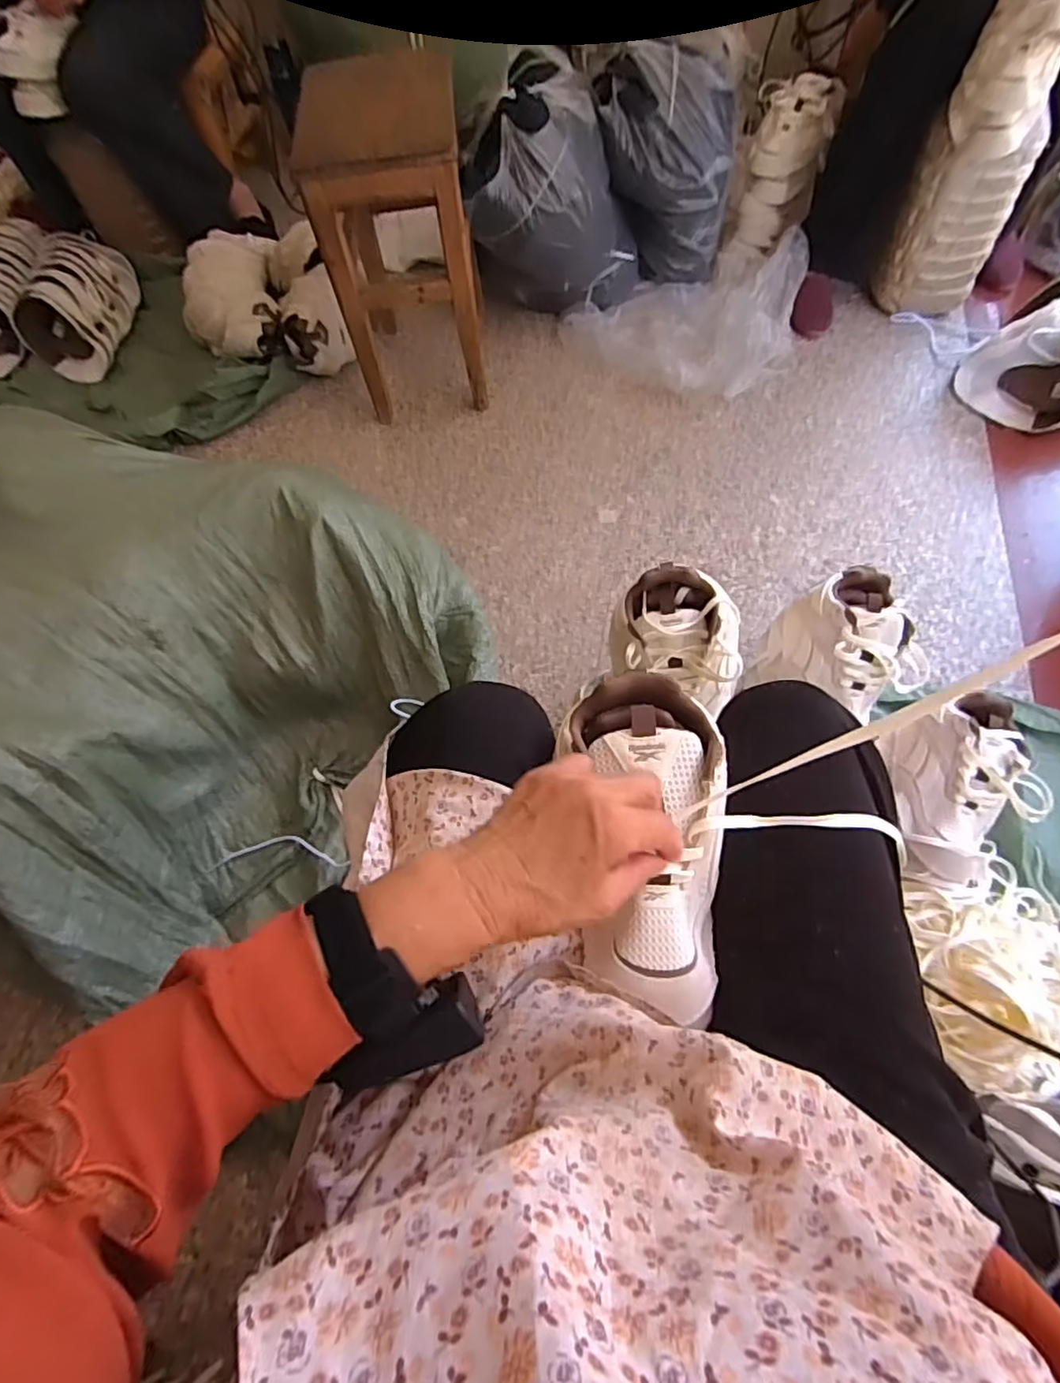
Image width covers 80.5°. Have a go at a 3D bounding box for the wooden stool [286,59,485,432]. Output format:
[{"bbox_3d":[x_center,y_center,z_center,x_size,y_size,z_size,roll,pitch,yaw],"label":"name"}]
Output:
[{"bbox_3d":[-0.214,-0.769,1.079,0.224,0.458,0.312,-6,63,1],"label":"wooden stool"}]

